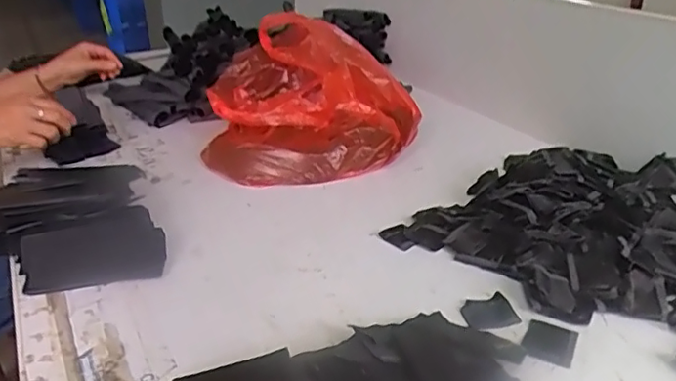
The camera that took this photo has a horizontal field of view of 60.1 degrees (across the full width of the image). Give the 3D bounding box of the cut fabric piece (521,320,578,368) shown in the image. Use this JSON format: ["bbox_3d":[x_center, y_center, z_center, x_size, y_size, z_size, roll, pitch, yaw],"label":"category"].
[{"bbox_3d":[0.210,0.152,0.580,0.047,0.004,0.057,13,29,25],"label":"cut fabric piece"}]

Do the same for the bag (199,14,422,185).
[{"bbox_3d":[-0.048,-0.164,1.017,0.348,0.183,0.335,-2,26,-3],"label":"bag"}]

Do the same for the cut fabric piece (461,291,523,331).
[{"bbox_3d":[0.159,0.130,0.616,0.053,0.004,0.046,-10,28,-8],"label":"cut fabric piece"}]

